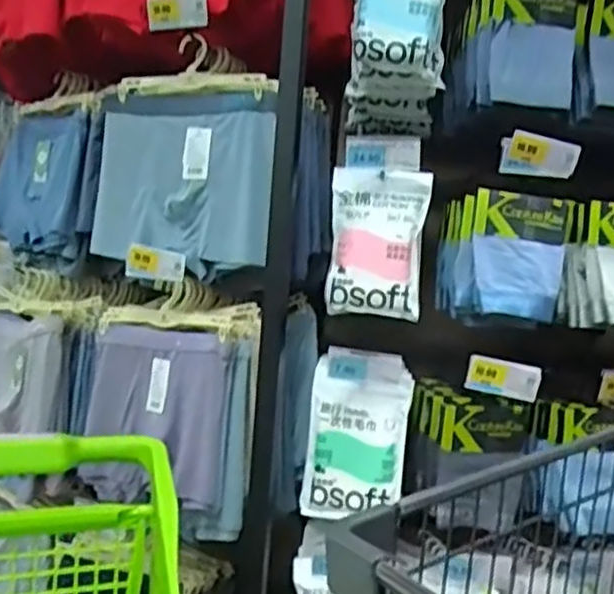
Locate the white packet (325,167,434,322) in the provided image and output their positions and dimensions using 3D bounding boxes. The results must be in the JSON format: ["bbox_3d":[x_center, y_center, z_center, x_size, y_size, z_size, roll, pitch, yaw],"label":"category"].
[{"bbox_3d":[0.105,-0.081,1.019,0.139,0.210,0.059,4,1,4],"label":"white packet"}]

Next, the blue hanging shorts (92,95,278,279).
[{"bbox_3d":[-0.214,-0.191,1.137,0.383,0.262,0.083,5,1,41],"label":"blue hanging shorts"}]

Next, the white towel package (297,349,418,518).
[{"bbox_3d":[0.073,0.201,0.999,0.143,0.244,0.065,4,1,6],"label":"white towel package"}]

